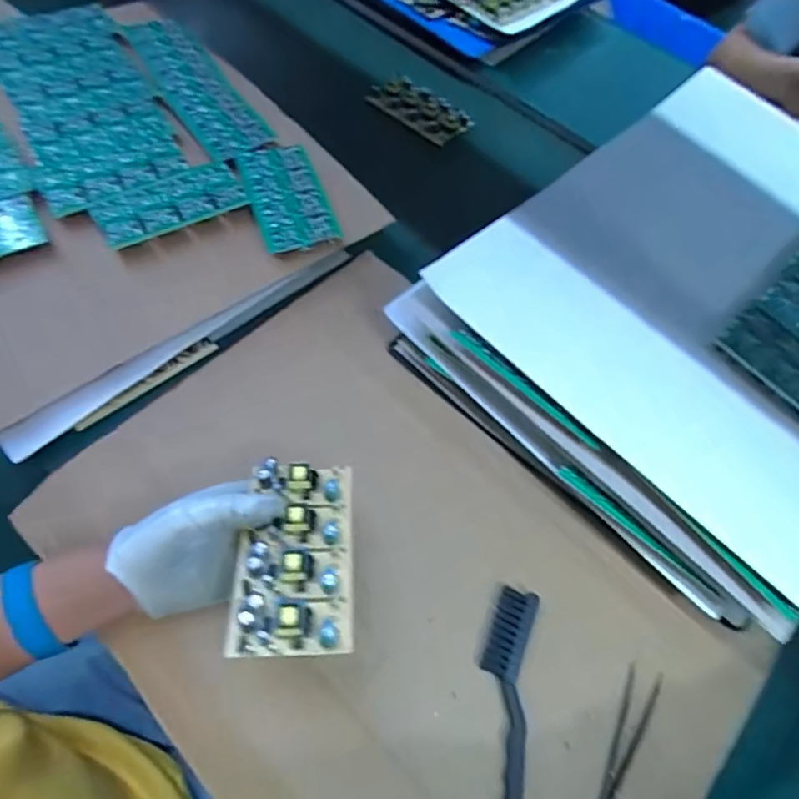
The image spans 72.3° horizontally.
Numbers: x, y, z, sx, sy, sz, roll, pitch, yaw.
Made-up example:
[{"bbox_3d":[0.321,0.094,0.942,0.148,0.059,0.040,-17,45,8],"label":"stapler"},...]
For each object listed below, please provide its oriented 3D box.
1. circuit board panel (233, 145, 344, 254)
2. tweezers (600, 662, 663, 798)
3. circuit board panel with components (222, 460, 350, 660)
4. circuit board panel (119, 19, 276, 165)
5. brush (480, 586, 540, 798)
[{"bbox_3d":[-0.113,-0.204,0.546,0.074,0.009,0.140,-18,64,-14],"label":"circuit board panel"},{"bbox_3d":[0.153,0.244,0.376,0.022,0.004,0.120,30,62,11],"label":"tweezers"},{"bbox_3d":[-0.068,0.098,0.365,0.073,0.019,0.135,6,47,-11],"label":"circuit board panel with components"},{"bbox_3d":[-0.231,-0.356,0.616,0.078,0.013,0.283,-28,66,-20],"label":"circuit board panel"},{"bbox_3d":[0.072,0.220,0.381,0.036,0.016,0.167,13,60,2],"label":"brush"}]

